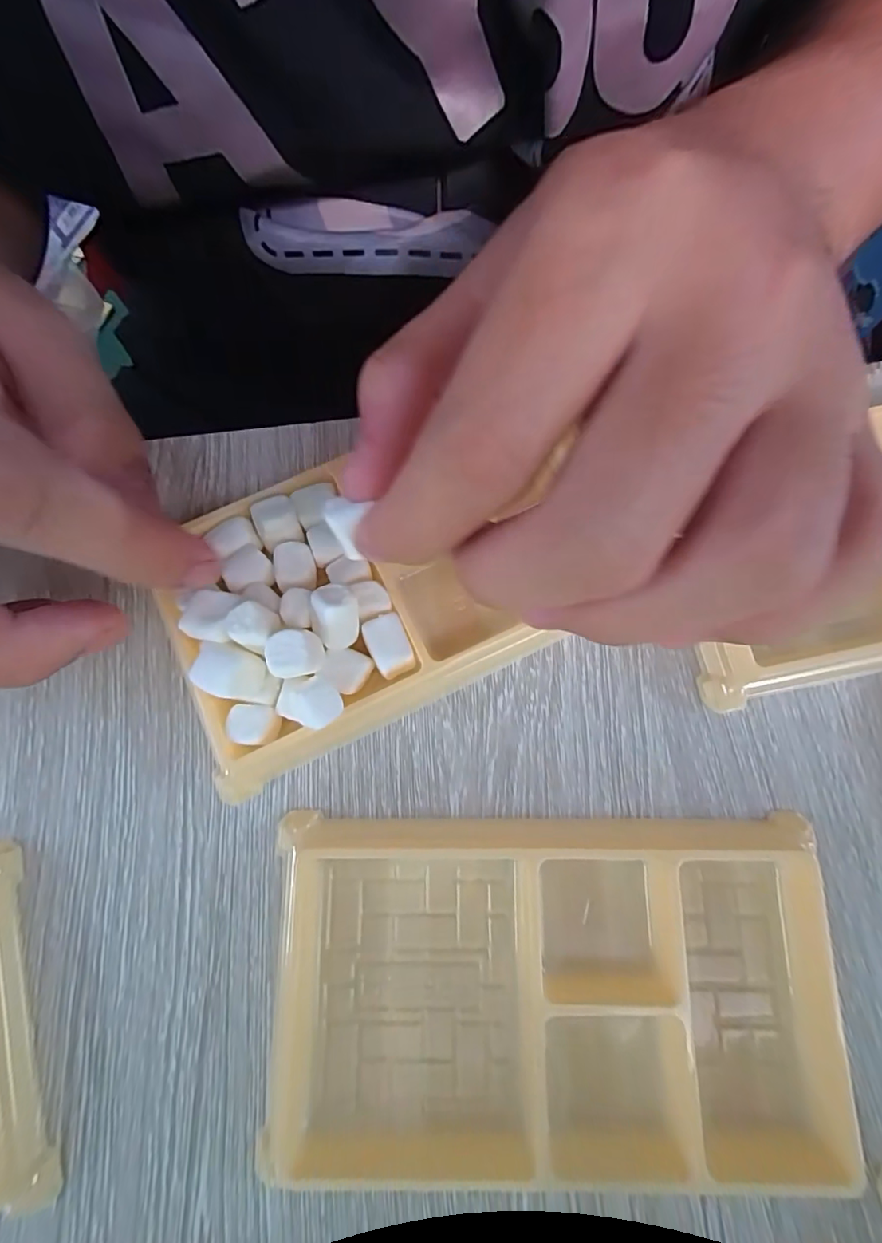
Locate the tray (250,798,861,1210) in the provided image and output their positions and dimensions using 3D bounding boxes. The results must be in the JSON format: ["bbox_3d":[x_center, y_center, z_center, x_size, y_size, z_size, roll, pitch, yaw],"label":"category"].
[{"bbox_3d":[0.026,0.088,0.123,0.133,0.012,0.076,0,76,1],"label":"tray"}]

